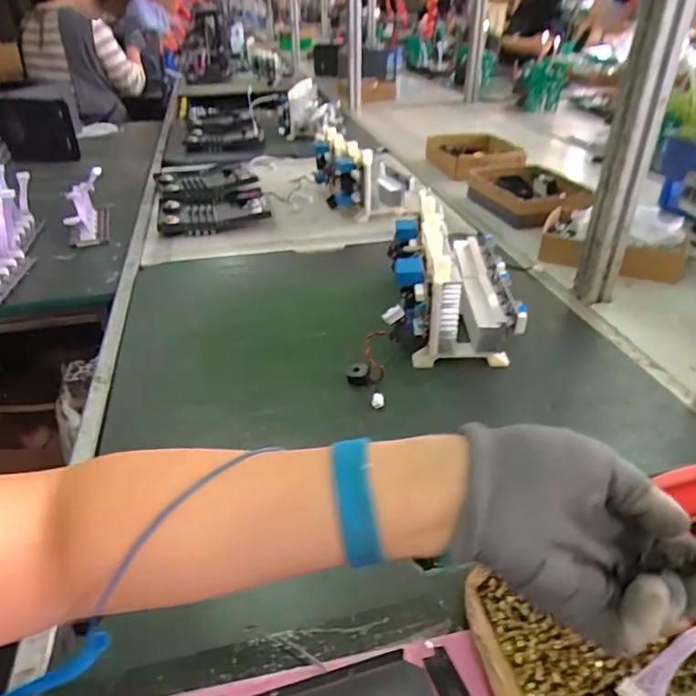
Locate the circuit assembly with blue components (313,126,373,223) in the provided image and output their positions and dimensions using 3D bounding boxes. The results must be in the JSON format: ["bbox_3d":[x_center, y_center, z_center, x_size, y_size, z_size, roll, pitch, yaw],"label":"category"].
[{"bbox_3d":[-0.015,-0.343,1.110,0.067,0.146,0.214,-10,35,-14],"label":"circuit assembly with blue components"}]

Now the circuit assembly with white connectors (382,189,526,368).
[{"bbox_3d":[0.127,-0.093,0.711,0.149,0.129,0.251,2,34,3],"label":"circuit assembly with white connectors"}]

